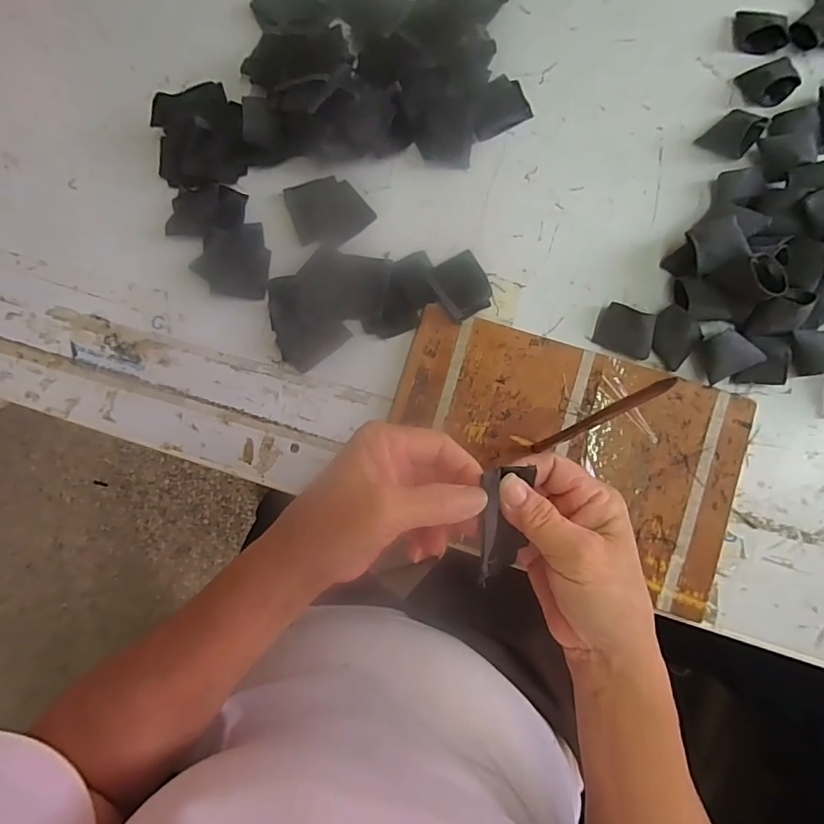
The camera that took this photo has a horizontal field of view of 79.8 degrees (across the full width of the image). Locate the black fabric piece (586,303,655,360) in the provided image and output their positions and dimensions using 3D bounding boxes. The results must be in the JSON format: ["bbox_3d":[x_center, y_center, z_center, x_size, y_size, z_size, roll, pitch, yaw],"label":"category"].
[{"bbox_3d":[0.174,-0.065,0.400,0.045,0.022,0.032,22,84,6],"label":"black fabric piece"}]

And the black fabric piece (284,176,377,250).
[{"bbox_3d":[-0.076,-0.177,0.432,0.063,0.004,0.069,-39,82,-2],"label":"black fabric piece"}]

